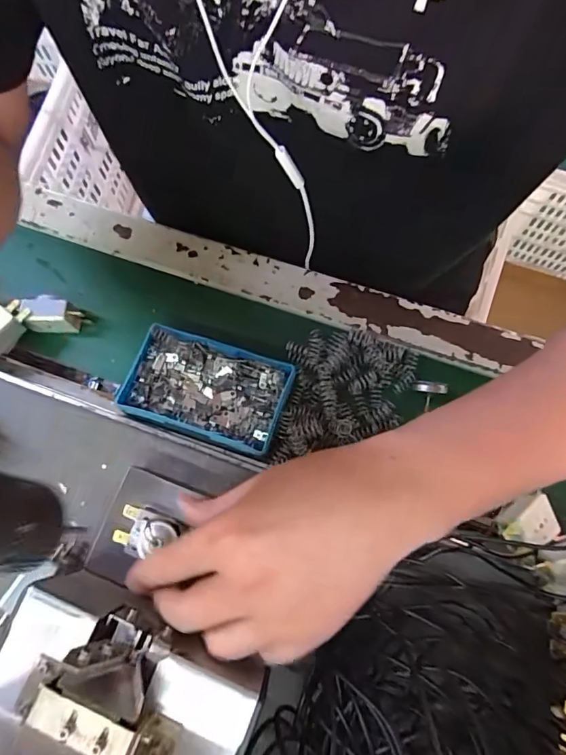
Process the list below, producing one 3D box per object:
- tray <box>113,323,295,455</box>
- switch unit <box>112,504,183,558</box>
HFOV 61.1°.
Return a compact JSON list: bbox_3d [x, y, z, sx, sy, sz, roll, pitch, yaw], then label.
[{"bbox_3d":[-0.056,0.008,0.356,0.113,0.023,0.070,16,75,7],"label":"tray"},{"bbox_3d":[-0.081,0.092,0.284,0.039,0.017,0.026,15,75,6],"label":"switch unit"}]

